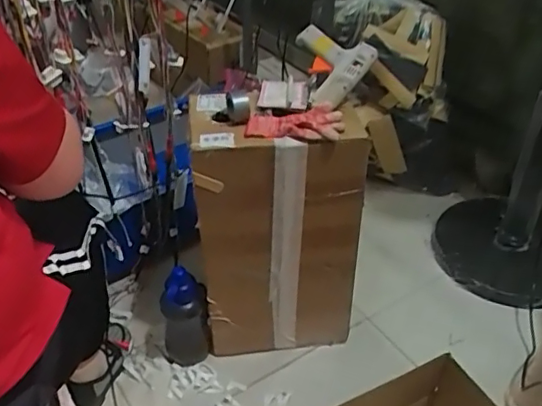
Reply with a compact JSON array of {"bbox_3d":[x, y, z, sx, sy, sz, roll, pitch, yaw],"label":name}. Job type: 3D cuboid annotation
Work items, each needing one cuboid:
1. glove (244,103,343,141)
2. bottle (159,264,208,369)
[{"bbox_3d":[0.044,-0.147,1.025,0.175,0.023,0.103,0,38,0],"label":"glove"},{"bbox_3d":[-0.193,0.261,1.248,0.104,0.241,0.082,-9,39,-12],"label":"bottle"}]

